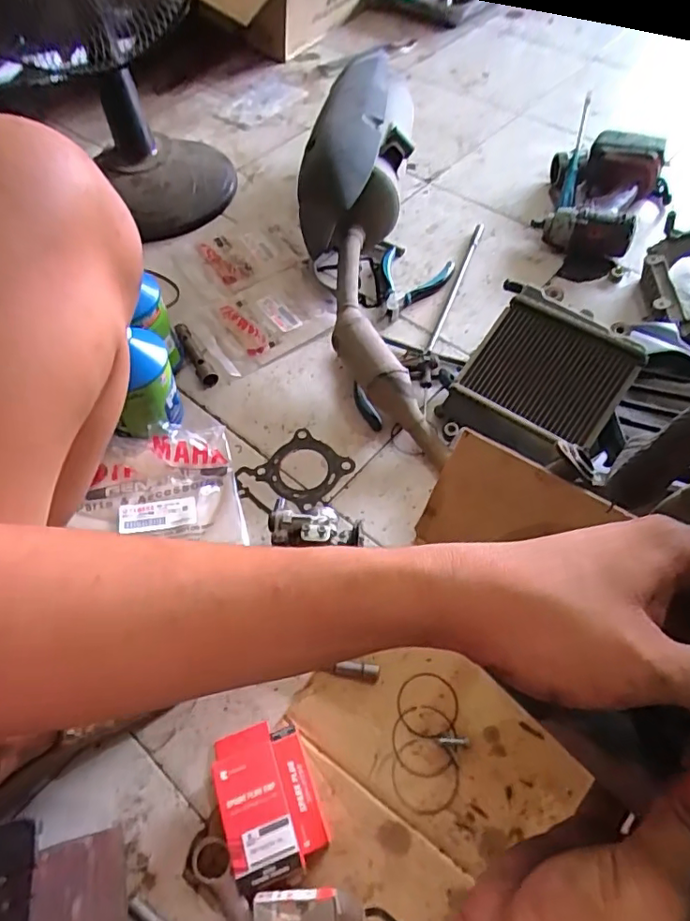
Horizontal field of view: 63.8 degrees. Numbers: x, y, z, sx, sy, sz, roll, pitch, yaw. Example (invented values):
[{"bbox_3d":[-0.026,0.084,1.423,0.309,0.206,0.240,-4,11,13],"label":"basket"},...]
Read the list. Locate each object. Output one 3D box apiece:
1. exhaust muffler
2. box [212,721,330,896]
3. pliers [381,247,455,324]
[{"bbox_3d":[0.028,-0.323,0.752,0.155,0.193,0.658,-2,59,1],"label":"exhaust muffler"},{"bbox_3d":[-0.065,0.284,0.471,0.078,0.036,0.116,-18,60,-8],"label":"box"},{"bbox_3d":[0.105,-0.260,0.816,0.106,0.025,0.144,4,60,5],"label":"pliers"}]

